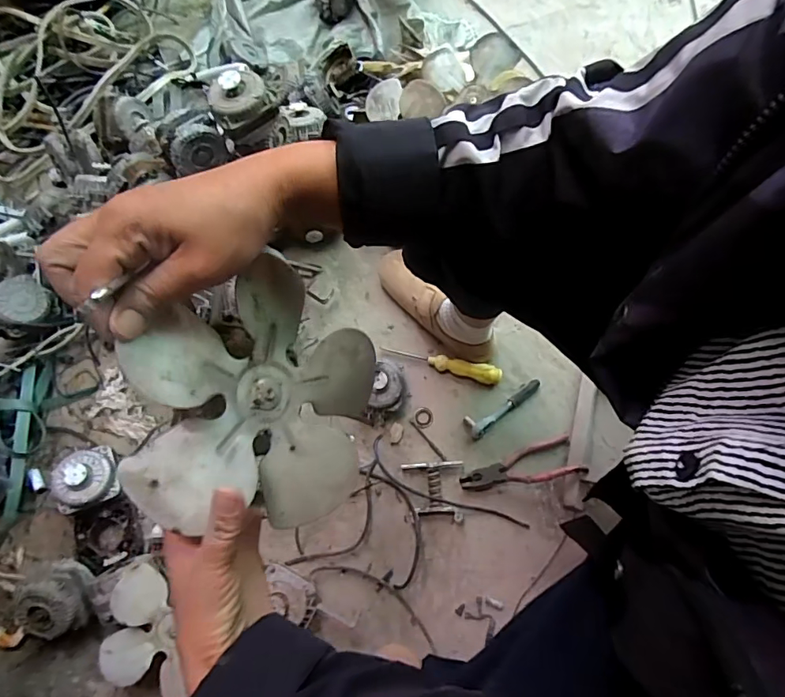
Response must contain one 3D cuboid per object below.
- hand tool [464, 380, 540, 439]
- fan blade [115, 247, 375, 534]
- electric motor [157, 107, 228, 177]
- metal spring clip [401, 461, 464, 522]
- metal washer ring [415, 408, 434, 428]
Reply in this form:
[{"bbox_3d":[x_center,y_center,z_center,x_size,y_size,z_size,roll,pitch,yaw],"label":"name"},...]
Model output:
[{"bbox_3d":[0.184,0.093,0.807,0.148,0.031,0.037,-36,78,-11],"label":"hand tool"},{"bbox_3d":[-0.084,0.041,0.324,0.175,0.033,0.168,3,85,-39],"label":"fan blade"},{"bbox_3d":[-0.289,-0.295,0.698,0.080,0.077,0.059,-34,78,-10],"label":"electric motor"},{"bbox_3d":[0.063,0.221,0.758,0.094,0.015,0.089,3,74,-1],"label":"metal spring clip"},{"bbox_3d":[0.053,0.116,0.810,0.032,0.004,0.033,0,74,-1],"label":"metal washer ring"}]

